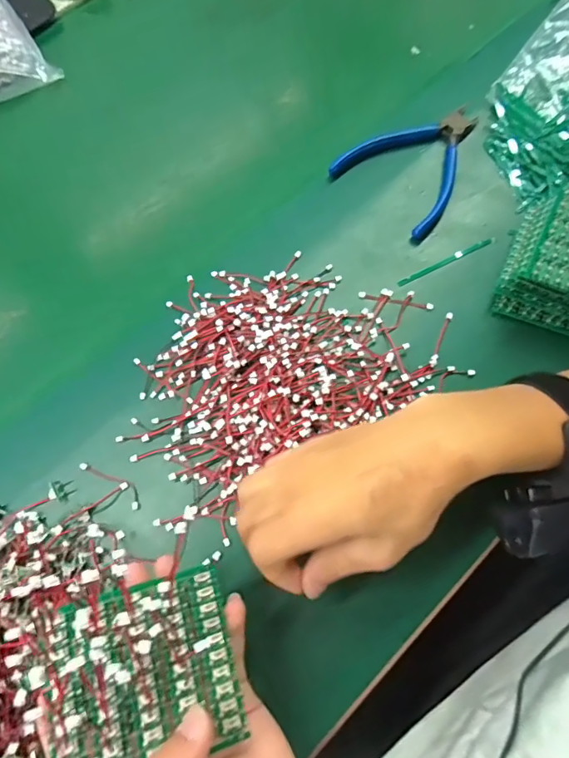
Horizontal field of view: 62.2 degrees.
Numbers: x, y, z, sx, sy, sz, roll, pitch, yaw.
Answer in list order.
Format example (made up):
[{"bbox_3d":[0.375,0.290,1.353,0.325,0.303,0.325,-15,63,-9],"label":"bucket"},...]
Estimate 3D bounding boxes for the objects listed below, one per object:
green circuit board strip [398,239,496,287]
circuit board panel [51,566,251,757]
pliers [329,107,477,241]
[{"bbox_3d":[0.132,-0.097,0.380,0.090,0.004,0.007,-27,72,-7],"label":"green circuit board strip"},{"bbox_3d":[-0.067,0.143,0.228,0.083,0.006,0.080,-8,69,-19],"label":"circuit board panel"},{"bbox_3d":[0.114,-0.198,0.416,0.113,0.008,0.133,38,76,14],"label":"pliers"}]

